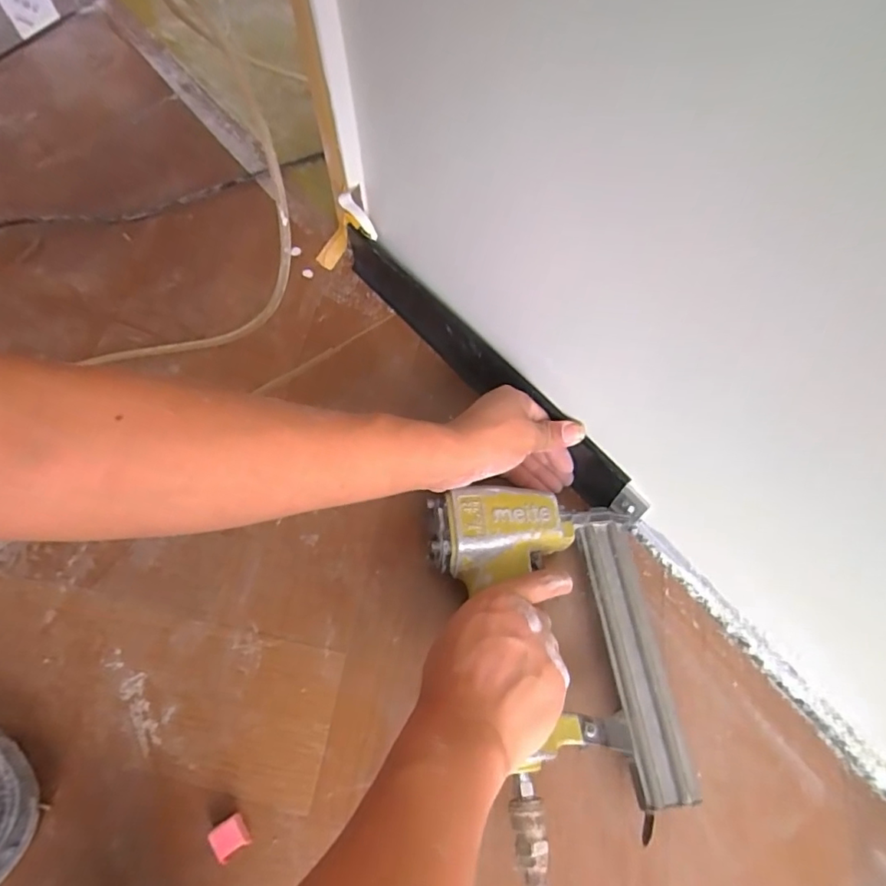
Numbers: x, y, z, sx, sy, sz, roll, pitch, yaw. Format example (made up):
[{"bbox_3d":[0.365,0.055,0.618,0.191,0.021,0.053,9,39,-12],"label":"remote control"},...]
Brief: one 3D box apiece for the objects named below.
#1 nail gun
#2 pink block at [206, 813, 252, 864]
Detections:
[{"bbox_3d":[0.099,0.142,0.398,0.172,0.063,0.235,-13,63,-6],"label":"nail gun"},{"bbox_3d":[-0.148,0.274,0.367,0.023,0.009,0.021,-32,66,-15],"label":"pink block"}]

